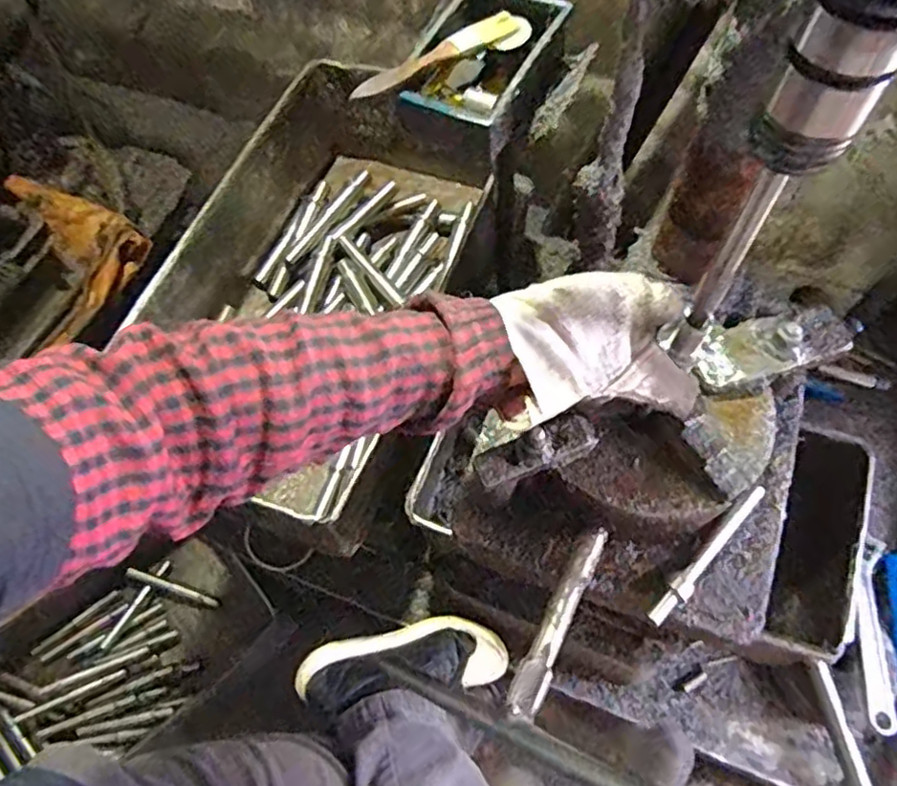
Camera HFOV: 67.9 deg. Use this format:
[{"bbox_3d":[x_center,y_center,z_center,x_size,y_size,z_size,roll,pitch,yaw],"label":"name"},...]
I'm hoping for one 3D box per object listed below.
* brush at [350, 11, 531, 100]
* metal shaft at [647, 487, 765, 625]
[{"bbox_3d":[-0.008,-0.277,0.543,0.165,0.019,0.035,-28,68,-10],"label":"brush"},{"bbox_3d":[0.218,0.132,0.551,0.152,0.014,0.017,-41,71,-15],"label":"metal shaft"}]

